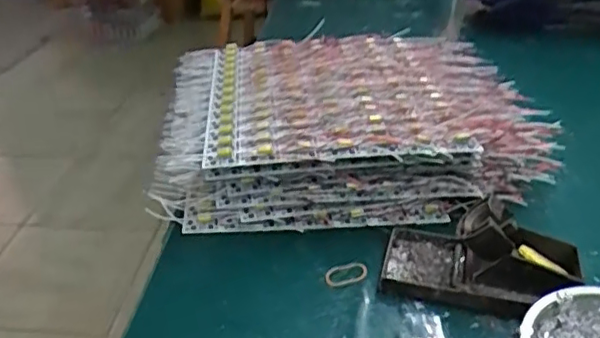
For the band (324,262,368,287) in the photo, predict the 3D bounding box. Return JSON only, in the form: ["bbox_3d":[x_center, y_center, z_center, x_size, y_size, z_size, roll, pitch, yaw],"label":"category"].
[{"bbox_3d":[0.036,0.083,0.484,0.034,0.006,0.018,-10,33,-16],"label":"band"}]

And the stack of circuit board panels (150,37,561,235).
[{"bbox_3d":[0.045,-0.050,0.616,0.347,0.098,0.232,-5,32,-7],"label":"stack of circuit board panels"}]

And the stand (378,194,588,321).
[{"bbox_3d":[0.137,0.063,0.461,0.143,0.065,0.078,13,34,20],"label":"stand"}]

